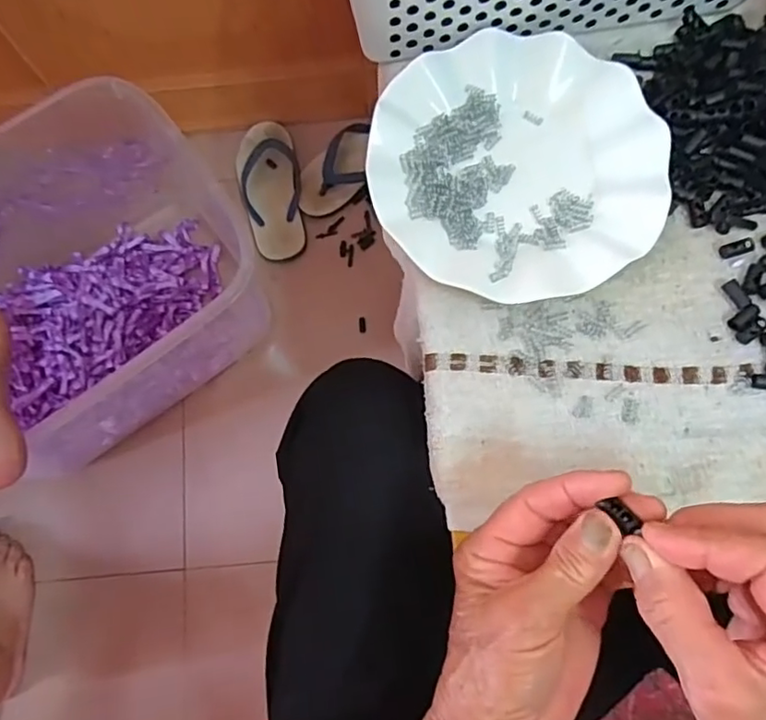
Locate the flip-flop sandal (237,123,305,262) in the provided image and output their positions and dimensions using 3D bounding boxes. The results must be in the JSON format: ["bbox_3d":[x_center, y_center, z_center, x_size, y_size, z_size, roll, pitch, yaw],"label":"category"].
[{"bbox_3d":[-0.176,-0.275,0.923,0.095,0.023,0.241,-14,77,-2],"label":"flip-flop sandal"}]

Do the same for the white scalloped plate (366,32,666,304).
[{"bbox_3d":[0.084,-0.125,0.377,0.179,0.023,0.180,0,77,1],"label":"white scalloped plate"}]

